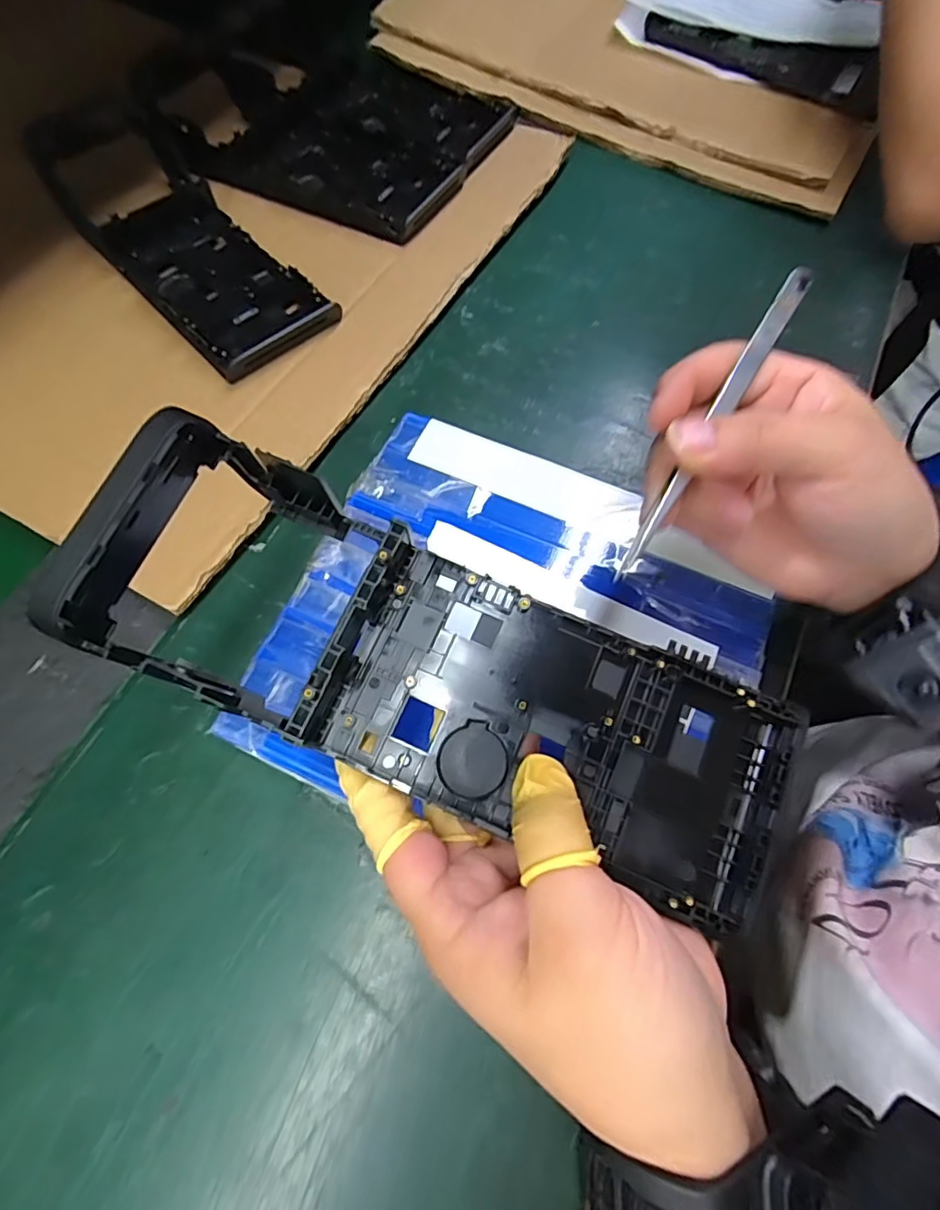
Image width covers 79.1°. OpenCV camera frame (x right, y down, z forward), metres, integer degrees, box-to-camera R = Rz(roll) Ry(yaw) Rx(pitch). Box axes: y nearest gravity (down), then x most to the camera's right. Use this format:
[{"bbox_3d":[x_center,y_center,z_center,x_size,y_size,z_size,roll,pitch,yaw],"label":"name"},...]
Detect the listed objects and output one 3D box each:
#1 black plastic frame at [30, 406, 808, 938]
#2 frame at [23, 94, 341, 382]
[{"bbox_3d":[-0.010,0.017,0.180,0.230,0.039,0.078,25,69,-3],"label":"black plastic frame"},{"bbox_3d":[-0.182,-0.230,0.343,0.079,0.032,0.240,-38,72,-14],"label":"frame"}]

